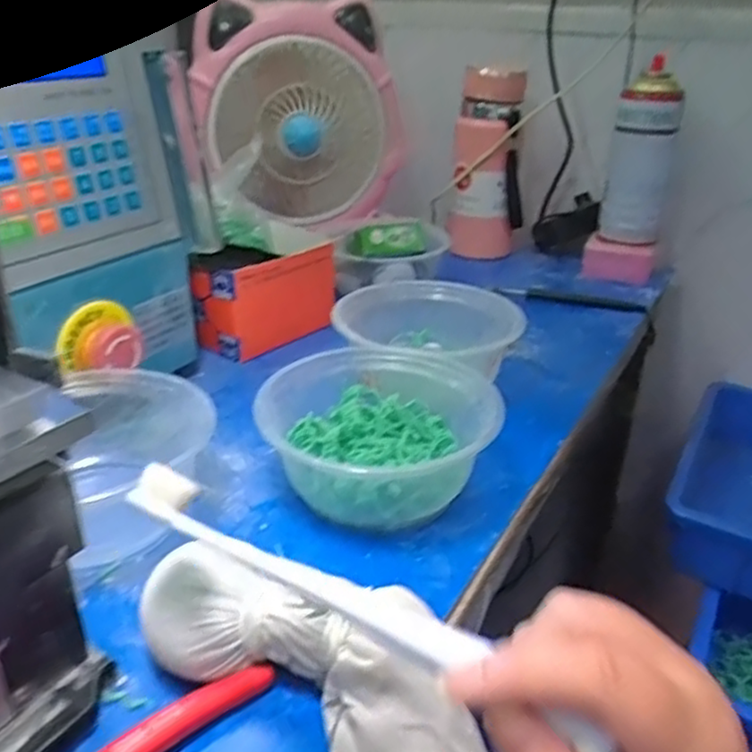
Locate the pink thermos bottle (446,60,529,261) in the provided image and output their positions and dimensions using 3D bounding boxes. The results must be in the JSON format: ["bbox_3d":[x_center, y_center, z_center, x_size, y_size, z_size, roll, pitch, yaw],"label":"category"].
[{"bbox_3d":[0.125,-0.232,0.782,0.074,0.195,0.056,3,27,1],"label":"pink thermos bottle"}]

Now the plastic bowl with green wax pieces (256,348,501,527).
[{"bbox_3d":[0.001,0.035,0.419,0.130,0.062,0.116,1,29,-4],"label":"plastic bowl with green wax pieces"}]

